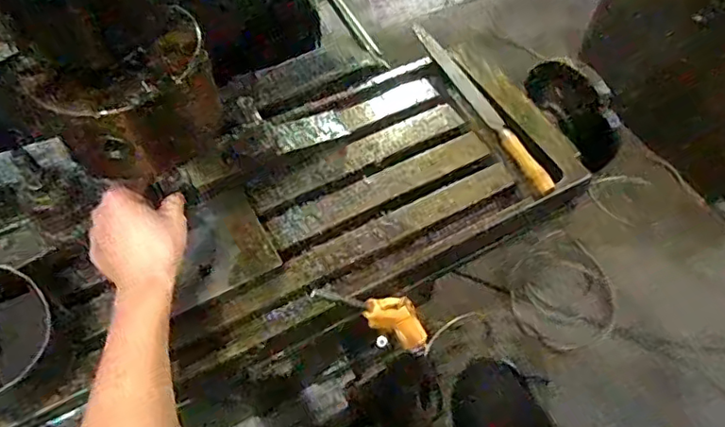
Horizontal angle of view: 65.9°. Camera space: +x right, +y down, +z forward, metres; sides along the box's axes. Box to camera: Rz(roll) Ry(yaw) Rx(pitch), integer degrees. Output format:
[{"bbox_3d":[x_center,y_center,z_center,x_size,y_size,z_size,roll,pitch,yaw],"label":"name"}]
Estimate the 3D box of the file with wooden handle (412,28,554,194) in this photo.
[{"bbox_3d":[0.133,-0.131,0.640,0.026,0.025,0.290,-19,58,-13],"label":"file with wooden handle"}]

